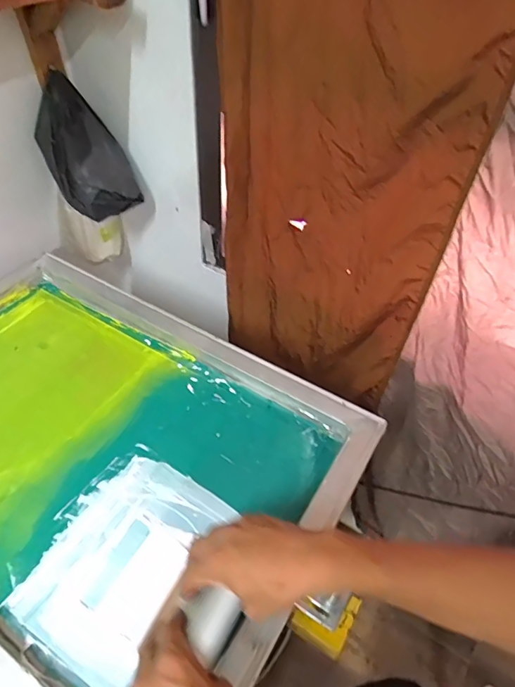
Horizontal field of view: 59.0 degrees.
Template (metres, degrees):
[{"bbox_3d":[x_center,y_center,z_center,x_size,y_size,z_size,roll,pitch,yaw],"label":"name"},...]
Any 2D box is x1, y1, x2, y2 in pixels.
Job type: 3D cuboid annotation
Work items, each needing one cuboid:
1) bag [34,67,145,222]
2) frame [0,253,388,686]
[{"bbox_3d":[-0.313,-0.348,0.845,0.155,0.229,0.138,-15,52,-17],"label":"bag"},{"bbox_3d":[-0.233,0.120,0.590,0.643,0.046,0.467,28,53,19],"label":"frame"}]

